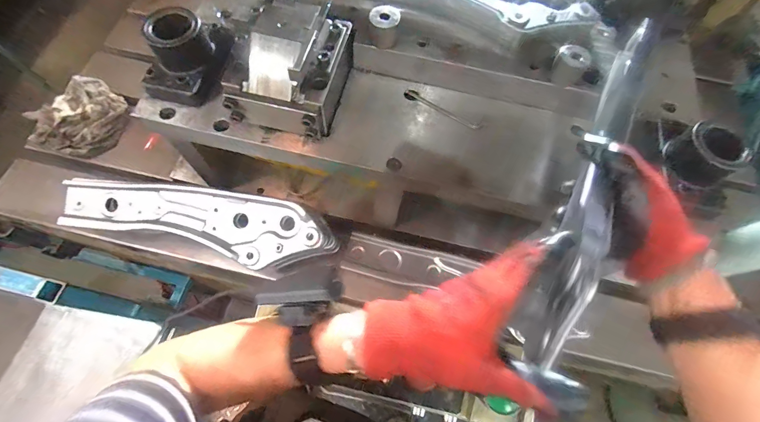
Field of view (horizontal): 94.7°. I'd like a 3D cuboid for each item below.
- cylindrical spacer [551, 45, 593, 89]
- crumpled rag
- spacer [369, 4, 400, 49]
[{"bbox_3d":[0.248,-0.190,0.457,0.041,0.032,0.043,28,68,9],"label":"cylindrical spacer"},{"bbox_3d":[-0.609,-0.191,0.707,0.169,0.051,0.165,38,69,13],"label":"crumpled rag"},{"bbox_3d":[0.006,-0.249,0.475,0.040,0.042,0.042,1,66,-3],"label":"spacer"}]

